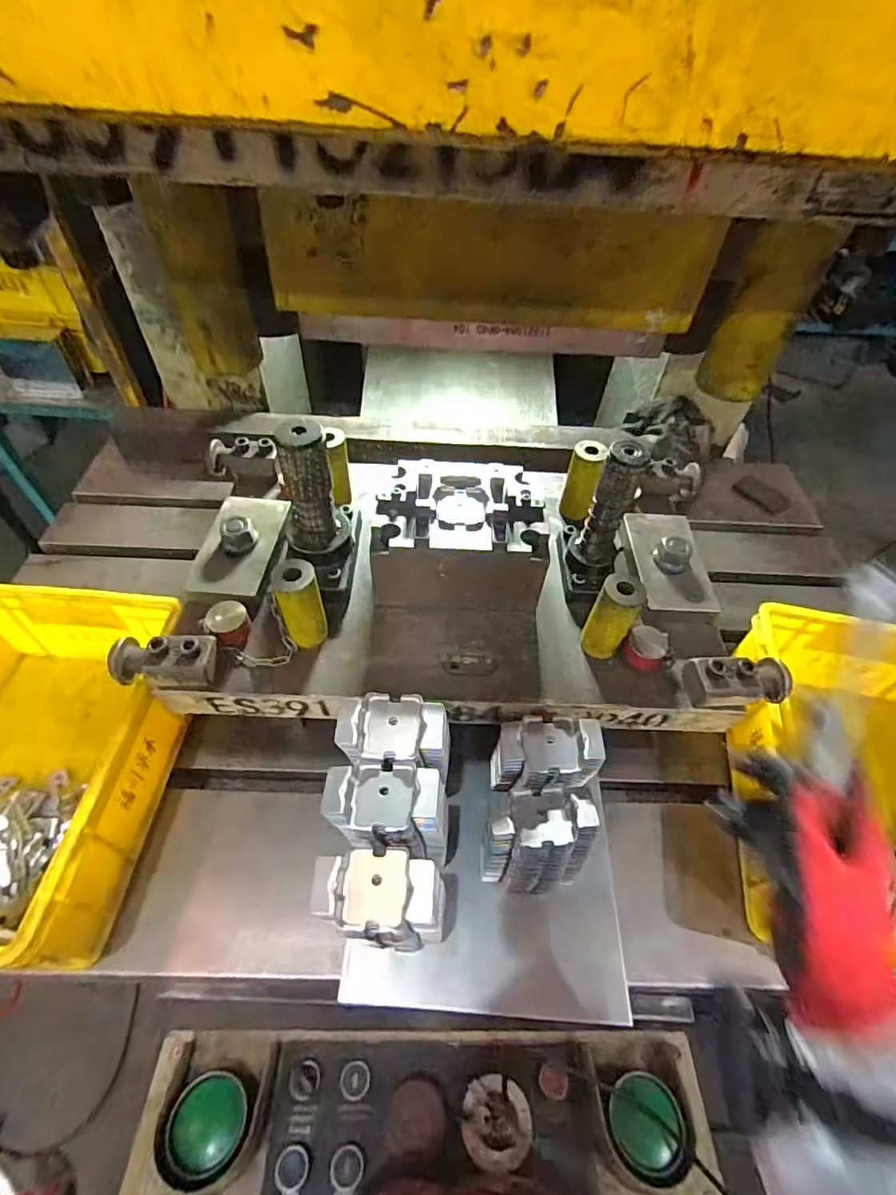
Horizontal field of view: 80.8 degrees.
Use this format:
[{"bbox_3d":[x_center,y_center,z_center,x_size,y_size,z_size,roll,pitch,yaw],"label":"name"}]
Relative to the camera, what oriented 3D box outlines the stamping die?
[{"bbox_3d":[0.004,-0.066,0.564,0.592,0.198,0.337,3,51,-2],"label":"stamping die"}]

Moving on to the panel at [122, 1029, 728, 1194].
[{"bbox_3d":[-0.022,0.511,0.511,0.531,0.087,0.136,2,51,-2],"label":"panel"}]

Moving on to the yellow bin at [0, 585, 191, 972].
[{"bbox_3d":[-0.430,0.161,0.526,0.263,0.125,0.349,2,51,-3],"label":"yellow bin"}]

